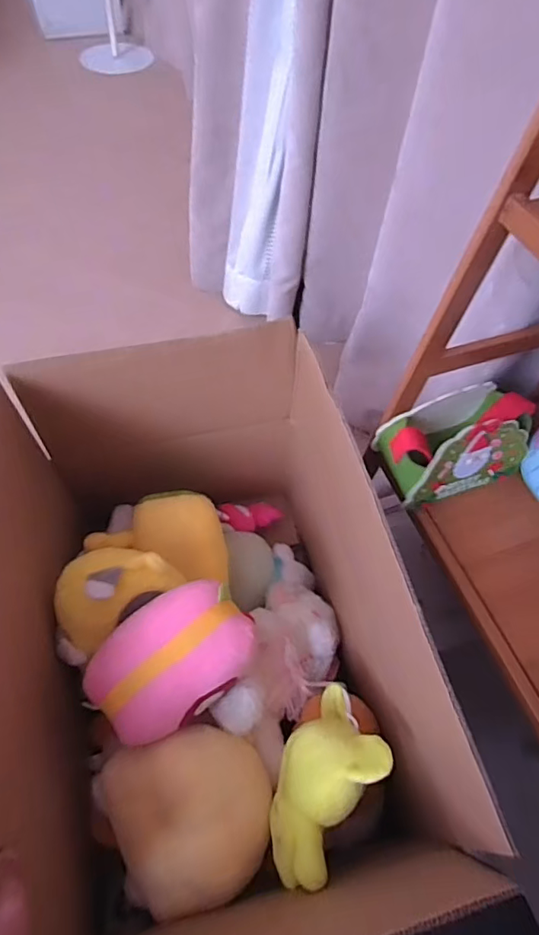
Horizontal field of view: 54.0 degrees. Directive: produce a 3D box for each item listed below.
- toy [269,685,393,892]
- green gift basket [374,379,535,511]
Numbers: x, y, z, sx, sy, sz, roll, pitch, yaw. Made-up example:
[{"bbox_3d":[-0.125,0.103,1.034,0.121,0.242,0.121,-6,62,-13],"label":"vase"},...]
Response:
[{"bbox_3d":[0.057,0.337,0.575,0.090,0.115,0.188,31,61,15],"label":"toy"},{"bbox_3d":[0.224,-0.035,0.625,0.178,0.094,0.102,-13,59,-12],"label":"green gift basket"}]

